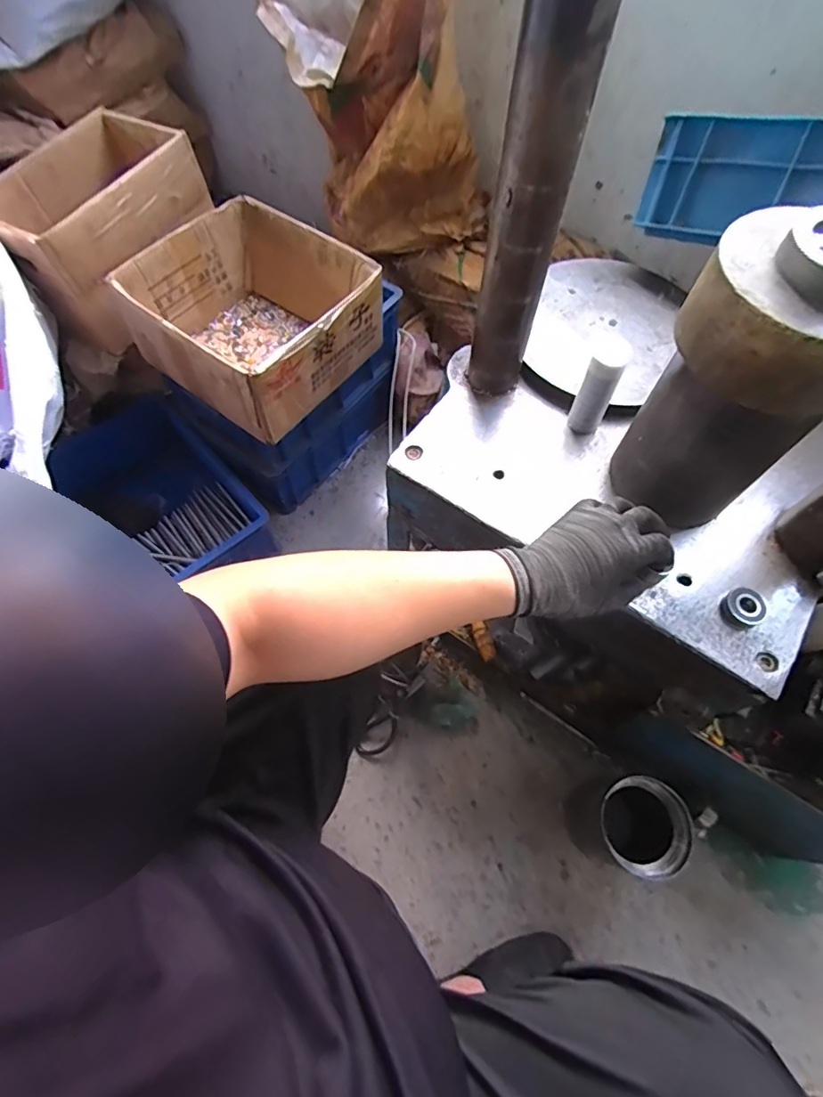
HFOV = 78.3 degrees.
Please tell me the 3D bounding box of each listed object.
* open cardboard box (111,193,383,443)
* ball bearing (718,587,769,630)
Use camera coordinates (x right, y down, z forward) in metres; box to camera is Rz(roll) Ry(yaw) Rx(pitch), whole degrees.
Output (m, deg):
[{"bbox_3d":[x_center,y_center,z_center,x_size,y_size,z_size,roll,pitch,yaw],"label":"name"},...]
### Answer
[{"bbox_3d":[-0.243,-0.372,0.806,0.311,0.144,0.309,34,68,15],"label":"open cardboard box"},{"bbox_3d":[0.334,0.061,0.507,0.040,0.015,0.041,0,63,-1],"label":"ball bearing"}]

